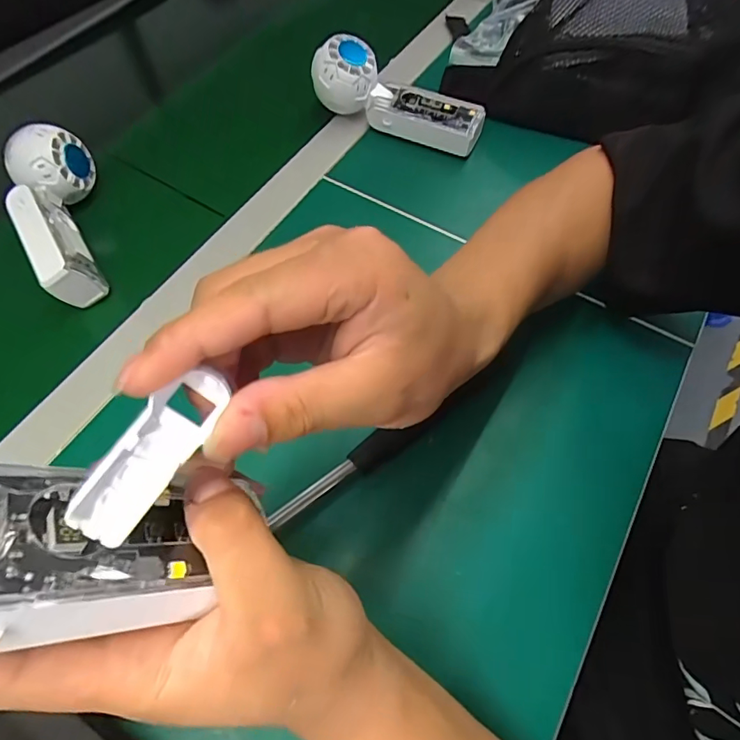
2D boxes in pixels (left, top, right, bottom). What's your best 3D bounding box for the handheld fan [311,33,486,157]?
[{"bbox_3d":[0.026,-0.267,0.469,0.177,0.051,0.053,24,64,-2],"label":"handheld fan"}]

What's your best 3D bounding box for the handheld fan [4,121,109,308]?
[{"bbox_3d":[-0.258,-0.129,0.387,0.061,0.058,0.152,-19,64,-9],"label":"handheld fan"}]

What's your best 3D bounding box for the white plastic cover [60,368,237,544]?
[{"bbox_3d":[-0.064,0.024,0.140,0.018,0.009,0.056,33,79,16],"label":"white plastic cover"}]

